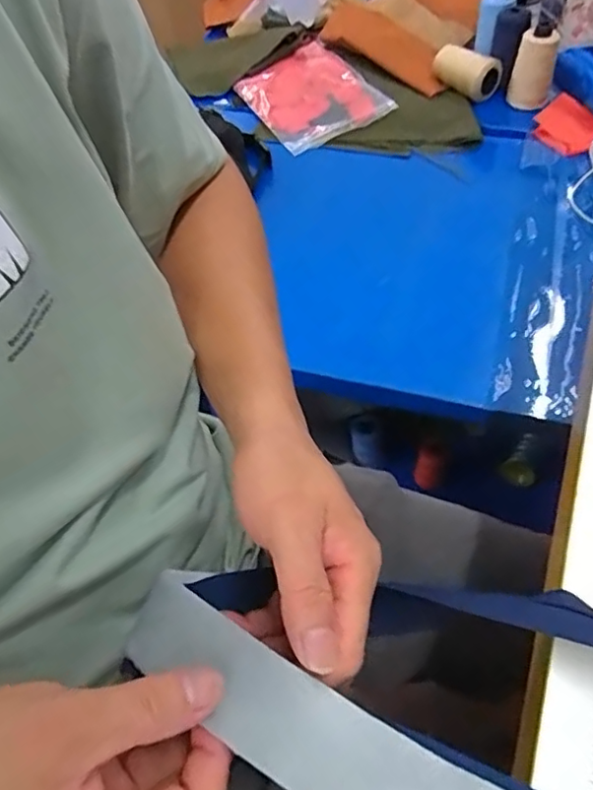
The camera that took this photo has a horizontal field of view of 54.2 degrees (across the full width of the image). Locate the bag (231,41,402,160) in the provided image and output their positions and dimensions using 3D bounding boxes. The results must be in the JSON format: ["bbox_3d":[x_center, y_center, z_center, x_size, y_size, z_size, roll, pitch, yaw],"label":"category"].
[{"bbox_3d":[0.019,-0.530,1.016,0.191,0.024,0.245,-25,55,-15],"label":"bag"}]

